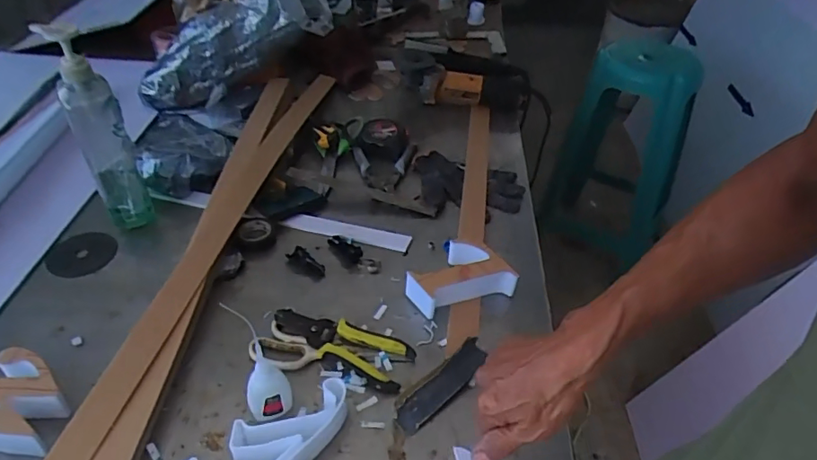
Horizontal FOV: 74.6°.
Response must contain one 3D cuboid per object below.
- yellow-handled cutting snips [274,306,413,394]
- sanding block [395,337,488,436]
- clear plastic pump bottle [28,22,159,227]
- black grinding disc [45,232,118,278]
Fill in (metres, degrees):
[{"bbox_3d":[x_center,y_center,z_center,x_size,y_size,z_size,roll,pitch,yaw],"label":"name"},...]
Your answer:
[{"bbox_3d":[-0.079,0.134,0.646,0.169,0.025,0.065,20,44,19],"label":"yellow-handled cutting snips"},{"bbox_3d":[0.038,0.172,0.599,0.129,0.027,0.034,-32,51,-33],"label":"sanding block"},{"bbox_3d":[-0.408,-0.118,0.721,0.061,0.288,0.074,-20,47,-25],"label":"clear plastic pump bottle"},{"bbox_3d":[-0.464,0.035,0.761,0.088,0.004,0.082,1,45,-1],"label":"black grinding disc"}]

